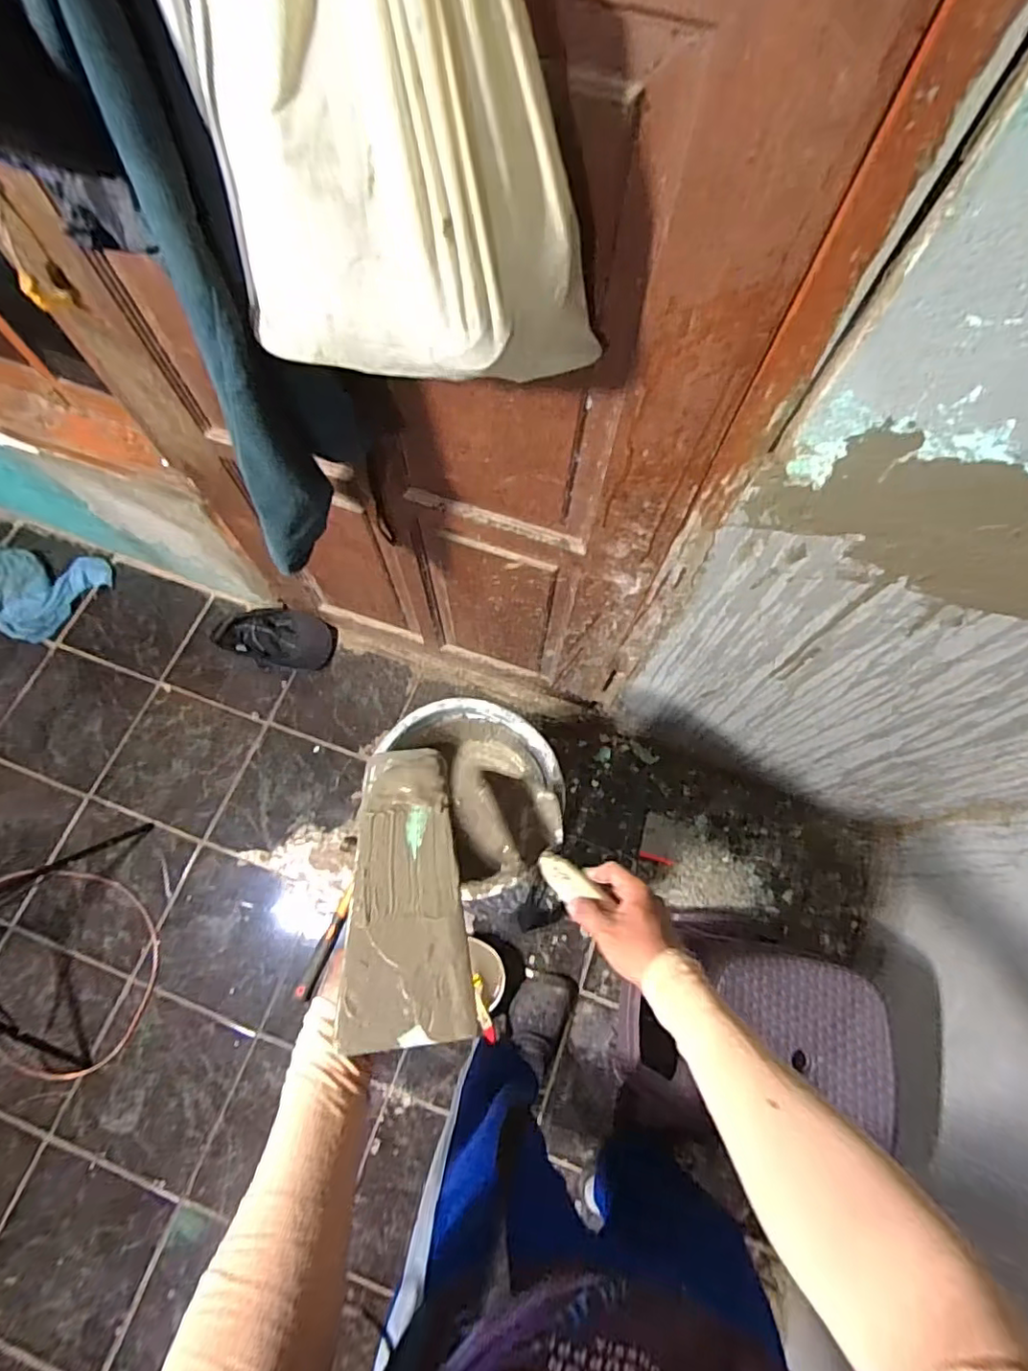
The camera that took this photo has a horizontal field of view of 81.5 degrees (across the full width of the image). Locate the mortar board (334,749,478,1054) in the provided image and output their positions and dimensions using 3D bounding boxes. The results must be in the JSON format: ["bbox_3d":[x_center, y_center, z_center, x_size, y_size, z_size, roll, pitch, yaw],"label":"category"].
[{"bbox_3d":[-0.104,0.180,0.579,0.105,0.019,0.298,-6,47,-4],"label":"mortar board"}]

